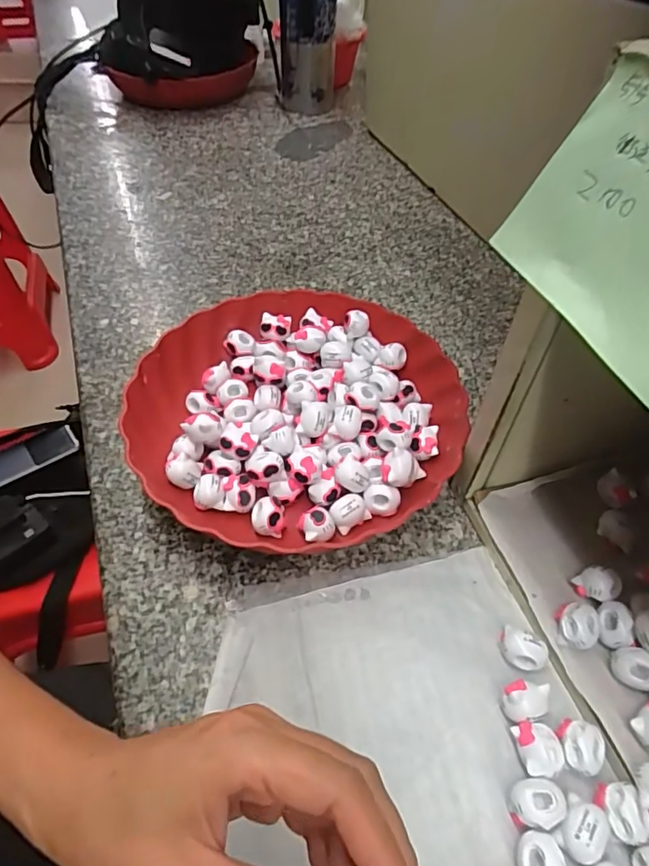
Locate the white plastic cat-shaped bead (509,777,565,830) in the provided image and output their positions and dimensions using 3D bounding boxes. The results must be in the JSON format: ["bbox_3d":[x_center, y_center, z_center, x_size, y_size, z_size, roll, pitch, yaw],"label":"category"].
[{"bbox_3d":[0.105,0.184,0.268,0.024,0.018,0.020,-14,53,-12],"label":"white plastic cat-shaped bead"}]

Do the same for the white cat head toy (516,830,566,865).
[{"bbox_3d":[0.102,0.203,0.254,0.022,0.014,0.024,0,51,-1],"label":"white cat head toy"}]

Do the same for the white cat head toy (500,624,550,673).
[{"bbox_3d":[0.115,0.127,0.314,0.027,0.017,0.018,29,56,21],"label":"white cat head toy"}]

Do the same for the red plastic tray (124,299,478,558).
[{"bbox_3d":[-0.020,-0.016,0.410,0.240,0.046,0.230,15,52,11],"label":"red plastic tray"}]

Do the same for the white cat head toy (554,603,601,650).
[{"bbox_3d":[0.143,0.110,0.309,0.024,0.016,0.022,0,51,-1],"label":"white cat head toy"}]

